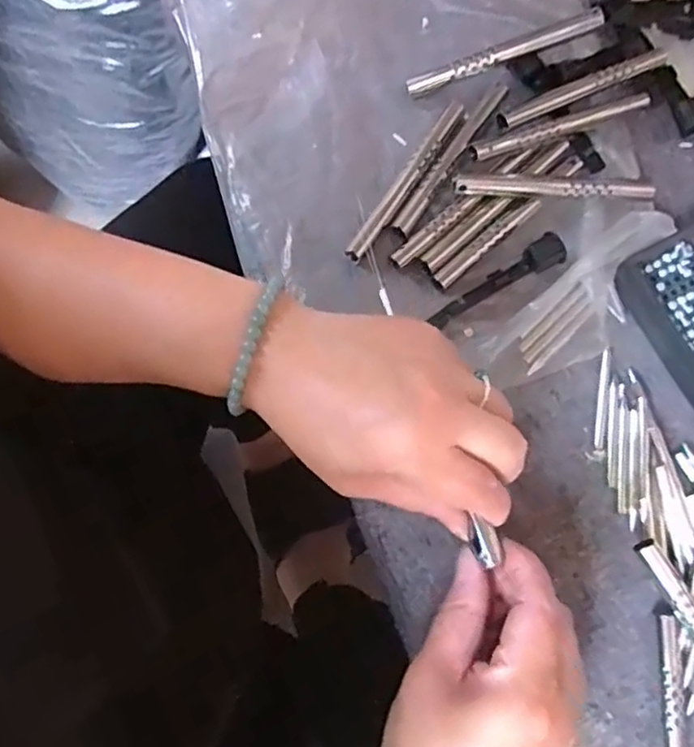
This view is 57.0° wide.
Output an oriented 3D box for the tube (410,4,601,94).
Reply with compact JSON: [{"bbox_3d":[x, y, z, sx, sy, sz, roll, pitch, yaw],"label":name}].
[{"bbox_3d":[0.087,-0.179,0.357,0.109,0.007,0.011,-16,80,10],"label":"tube"}]

